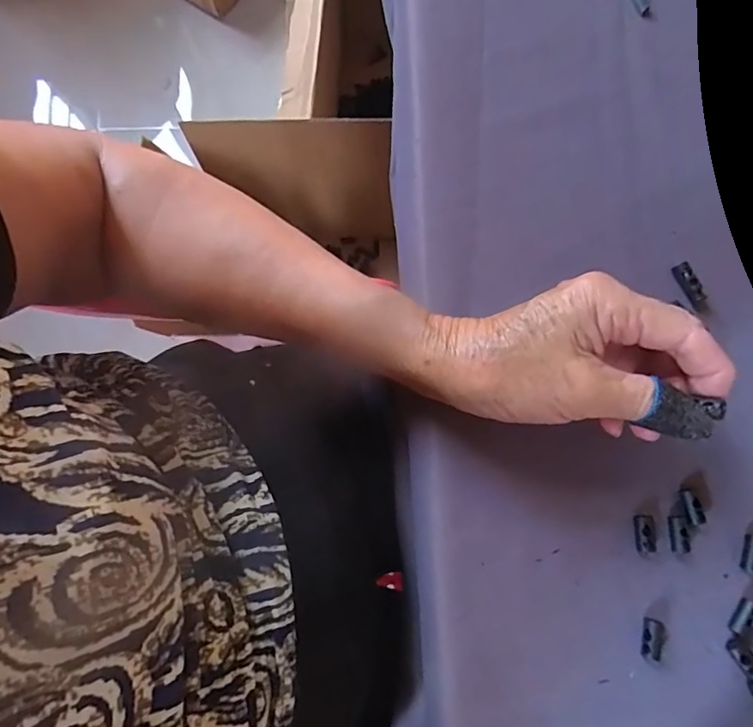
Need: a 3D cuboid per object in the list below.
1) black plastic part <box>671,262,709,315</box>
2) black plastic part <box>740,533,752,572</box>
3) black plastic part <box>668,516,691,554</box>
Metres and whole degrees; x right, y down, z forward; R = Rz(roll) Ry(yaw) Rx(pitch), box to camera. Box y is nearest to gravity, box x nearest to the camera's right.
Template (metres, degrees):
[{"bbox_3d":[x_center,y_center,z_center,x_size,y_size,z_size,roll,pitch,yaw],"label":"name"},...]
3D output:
[{"bbox_3d":[0.182,-0.044,0.292,0.008,0.007,0.030,-24,80,-4],"label":"black plastic part"},{"bbox_3d":[0.198,0.100,0.267,0.009,0.007,0.019,15,80,3],"label":"black plastic part"},{"bbox_3d":[0.159,0.090,0.268,0.008,0.009,0.018,1,80,0],"label":"black plastic part"}]

